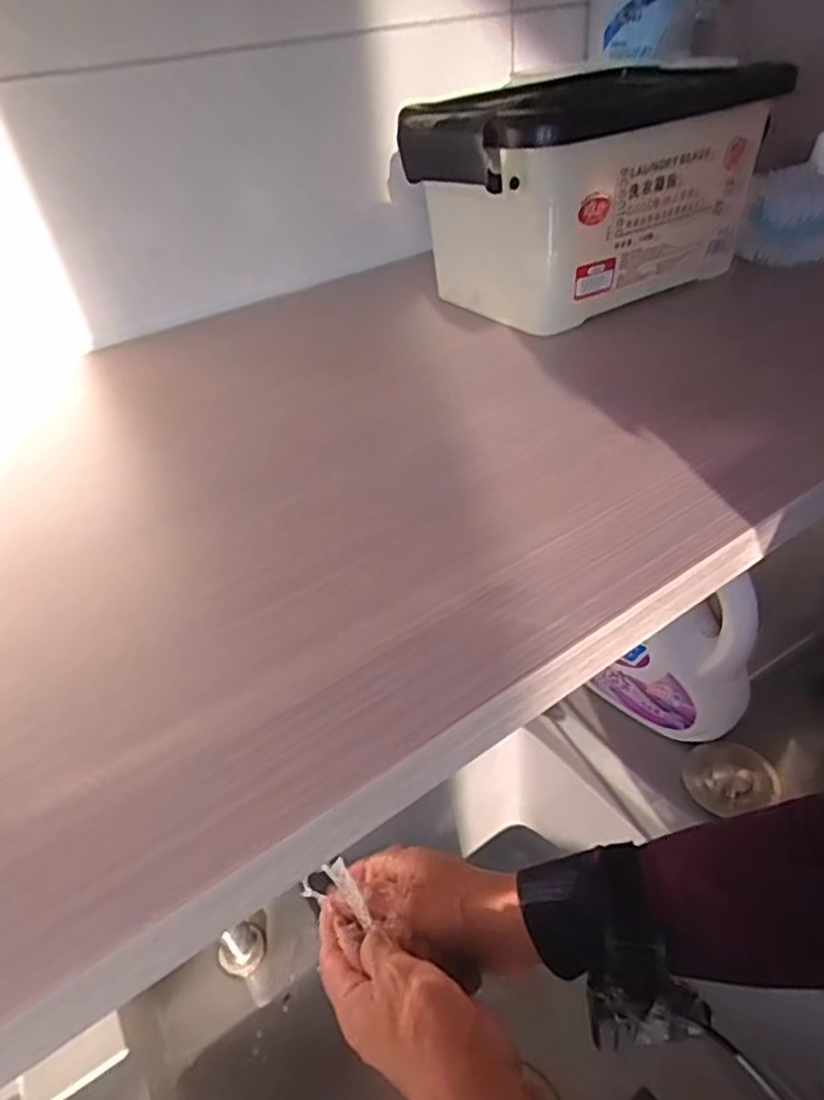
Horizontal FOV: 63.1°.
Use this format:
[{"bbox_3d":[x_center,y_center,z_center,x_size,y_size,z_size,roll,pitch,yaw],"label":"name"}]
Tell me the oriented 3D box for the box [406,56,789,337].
[{"bbox_3d":[0.094,-0.193,0.359,0.185,0.091,0.122,-33,45,-28],"label":"box"}]

